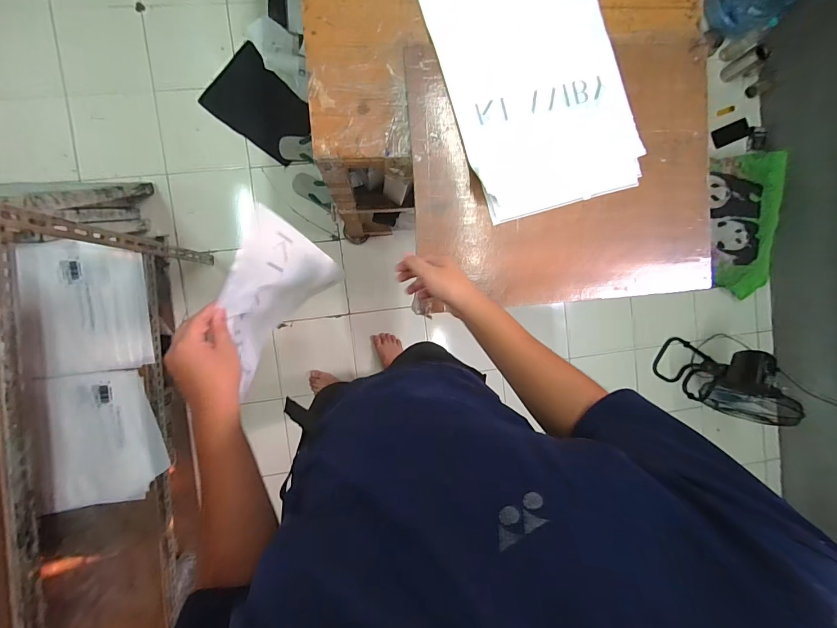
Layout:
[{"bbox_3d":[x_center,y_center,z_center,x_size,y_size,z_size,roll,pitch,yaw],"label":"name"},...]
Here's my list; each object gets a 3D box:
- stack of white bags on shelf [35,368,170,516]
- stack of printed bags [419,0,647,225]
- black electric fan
[{"bbox_3d":[-0.857,0.343,0.999,0.264,0.049,0.371,-4,93,-7],"label":"stack of white bags on shelf"},{"bbox_3d":[0.206,-0.450,0.664,0.321,0.032,0.506,-17,95,-6],"label":"stack of printed bags"},{"bbox_3d":[1.227,0.258,1.444,0.291,0.399,0.232,25,89,-8],"label":"black electric fan"}]

